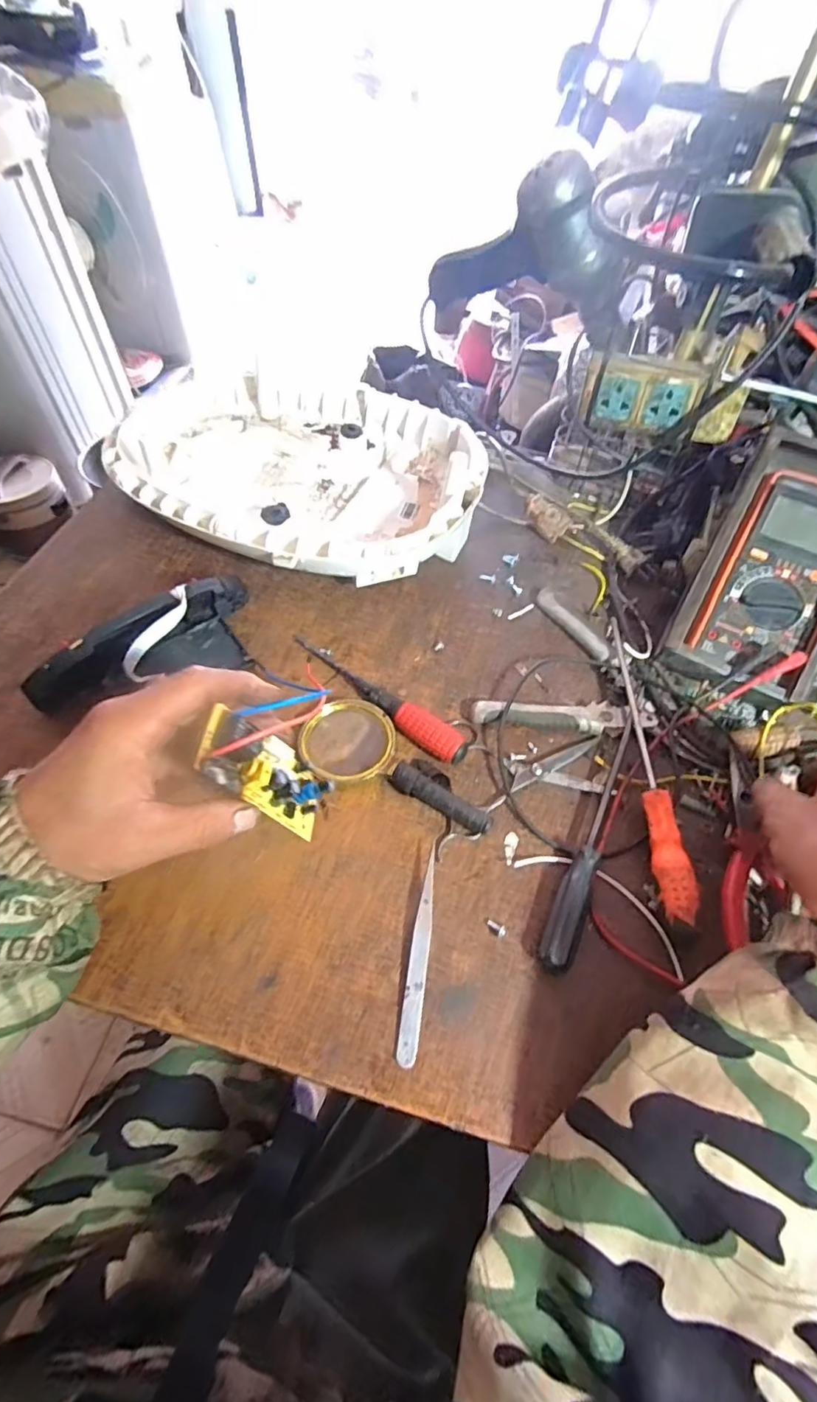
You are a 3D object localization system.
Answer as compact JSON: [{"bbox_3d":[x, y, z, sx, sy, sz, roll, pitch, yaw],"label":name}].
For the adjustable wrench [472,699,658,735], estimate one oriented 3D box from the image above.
[{"bbox_3d":[0.122,0.012,0.442,0.143,0.011,0.028,0,55,-3],"label":"adjustable wrench"}]

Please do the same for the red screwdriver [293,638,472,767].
[{"bbox_3d":[-0.029,-0.003,0.438,0.172,0.019,0.023,33,60,19],"label":"red screwdriver"}]

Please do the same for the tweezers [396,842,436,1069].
[{"bbox_3d":[0.007,0.148,0.337,0.012,0.008,0.119,8,55,3],"label":"tweezers"}]

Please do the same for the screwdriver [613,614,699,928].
[{"bbox_3d":[0.175,0.041,0.414,0.022,0.025,0.242,4,55,0],"label":"screwdriver"}]

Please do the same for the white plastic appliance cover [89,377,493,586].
[{"bbox_3d":[-0.107,-0.223,0.546,0.350,0.067,0.272,9,55,4],"label":"white plastic appliance cover"}]

